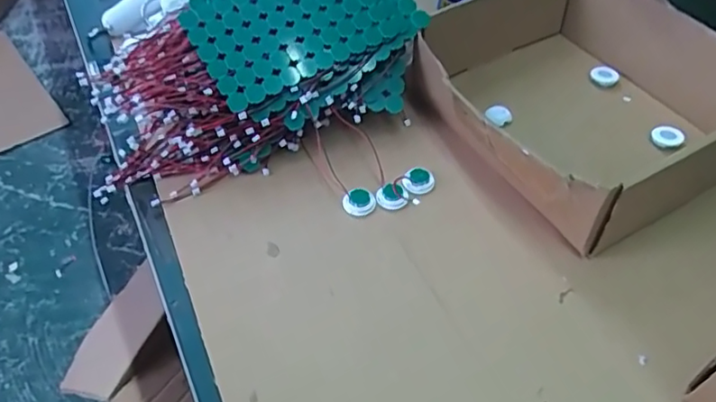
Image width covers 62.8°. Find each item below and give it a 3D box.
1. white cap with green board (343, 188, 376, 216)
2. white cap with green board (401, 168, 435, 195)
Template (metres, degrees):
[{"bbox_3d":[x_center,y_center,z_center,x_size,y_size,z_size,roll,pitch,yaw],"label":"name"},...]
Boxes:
[{"bbox_3d":[0.001,0.000,0.417,0.021,0.005,0.023,21,54,18],"label":"white cap with green board"},{"bbox_3d":[0.044,-0.015,0.428,0.027,0.004,0.020,-34,78,-23],"label":"white cap with green board"}]

